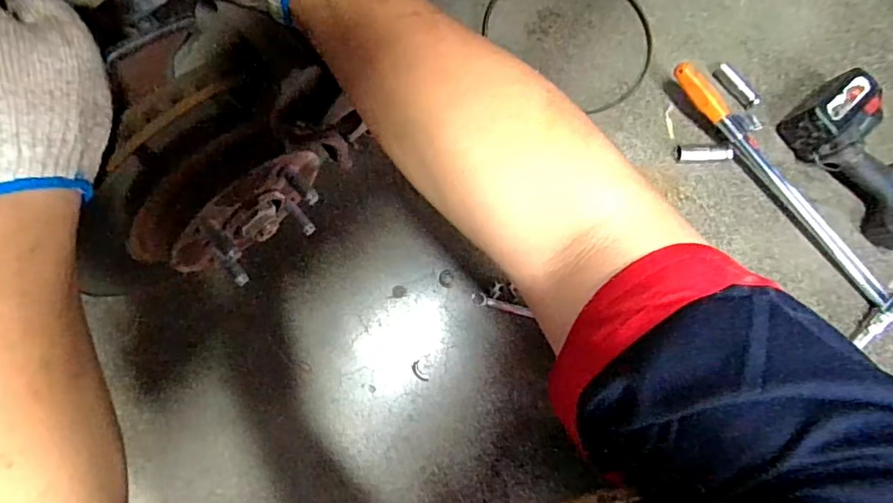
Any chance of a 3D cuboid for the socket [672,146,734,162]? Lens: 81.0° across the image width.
[{"bbox_3d":[0.387,-0.147,0.788,0.079,0.022,0.022,1,83,-1],"label":"socket"}]

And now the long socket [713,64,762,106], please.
[{"bbox_3d":[0.447,-0.254,0.804,0.081,0.028,0.023,44,84,4],"label":"long socket"}]

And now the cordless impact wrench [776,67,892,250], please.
[{"bbox_3d":[0.622,-0.137,0.766,0.124,0.079,0.253,-40,86,-6],"label":"cordless impact wrench"}]

